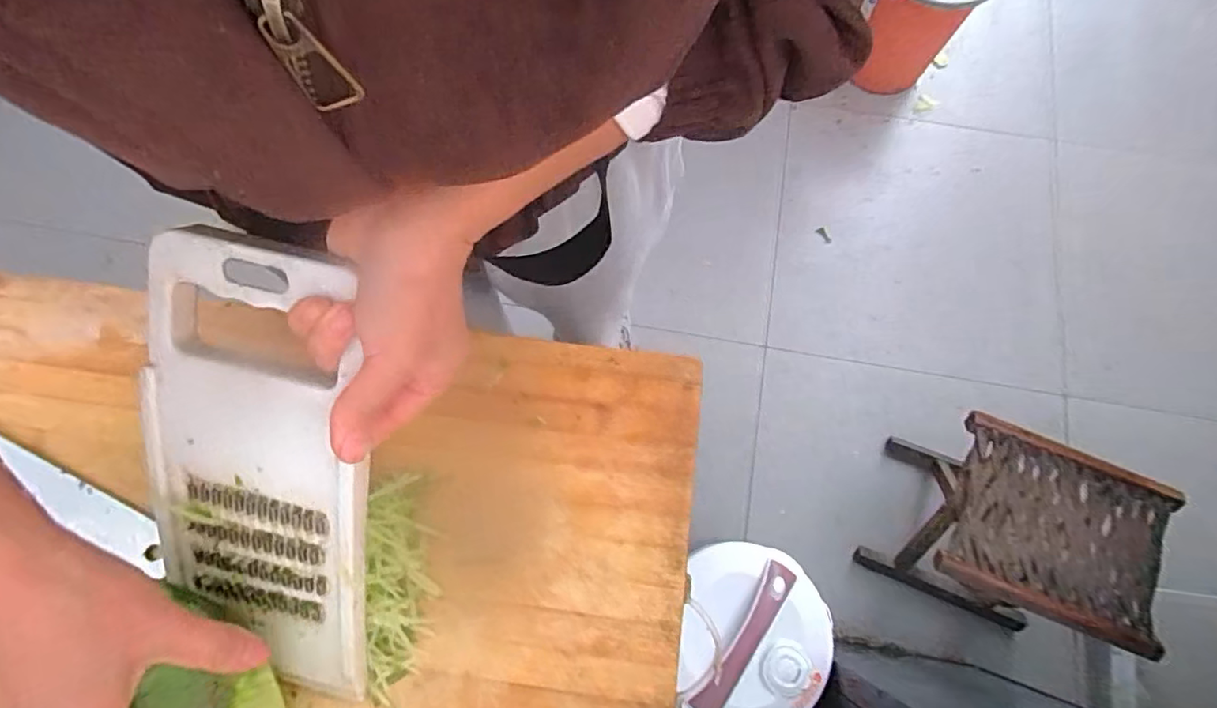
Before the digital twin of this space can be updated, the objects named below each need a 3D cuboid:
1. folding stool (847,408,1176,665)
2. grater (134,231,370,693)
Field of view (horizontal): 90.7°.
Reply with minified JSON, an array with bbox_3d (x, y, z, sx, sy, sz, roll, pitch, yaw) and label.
[{"bbox_3d":[0.634,0.287,0.978,0.289,0.299,0.240,23,75,6],"label":"folding stool"},{"bbox_3d":[-0.168,0.071,0.289,0.108,0.020,0.249,2,109,1],"label":"grater"}]

